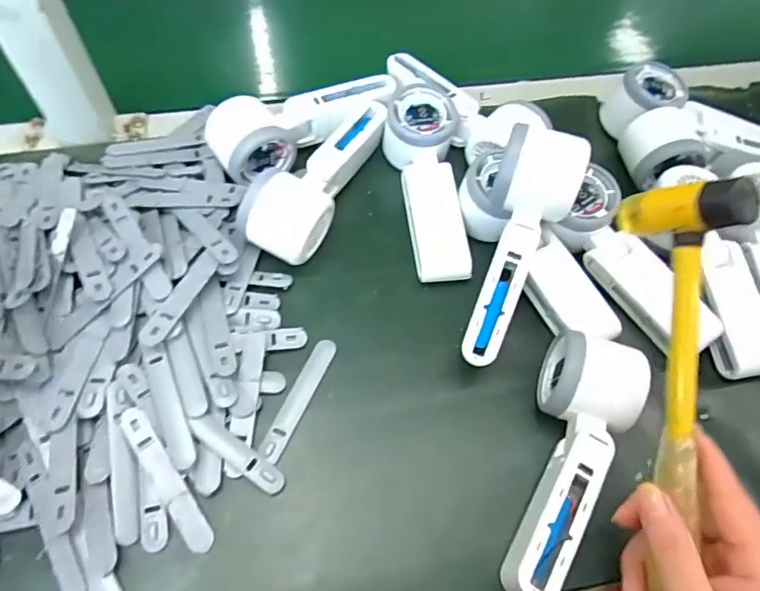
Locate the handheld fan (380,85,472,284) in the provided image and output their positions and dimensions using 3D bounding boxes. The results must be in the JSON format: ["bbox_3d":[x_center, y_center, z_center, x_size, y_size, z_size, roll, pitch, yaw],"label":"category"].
[{"bbox_3d":[0.039,-0.096,0.434,0.060,0.041,0.183,-6,73,-6],"label":"handheld fan"}]

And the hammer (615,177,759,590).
[{"bbox_3d":[0.152,0.073,0.271,0.032,0.058,0.253,0,93,-2],"label":"hammer"}]

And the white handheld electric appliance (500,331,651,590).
[{"bbox_3d":[0.123,0.102,0.326,0.056,0.054,0.169,18,59,6],"label":"white handheld electric appliance"}]

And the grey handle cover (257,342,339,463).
[{"bbox_3d":[-0.056,0.068,0.355,0.017,0.007,0.090,22,60,8],"label":"grey handle cover"}]

